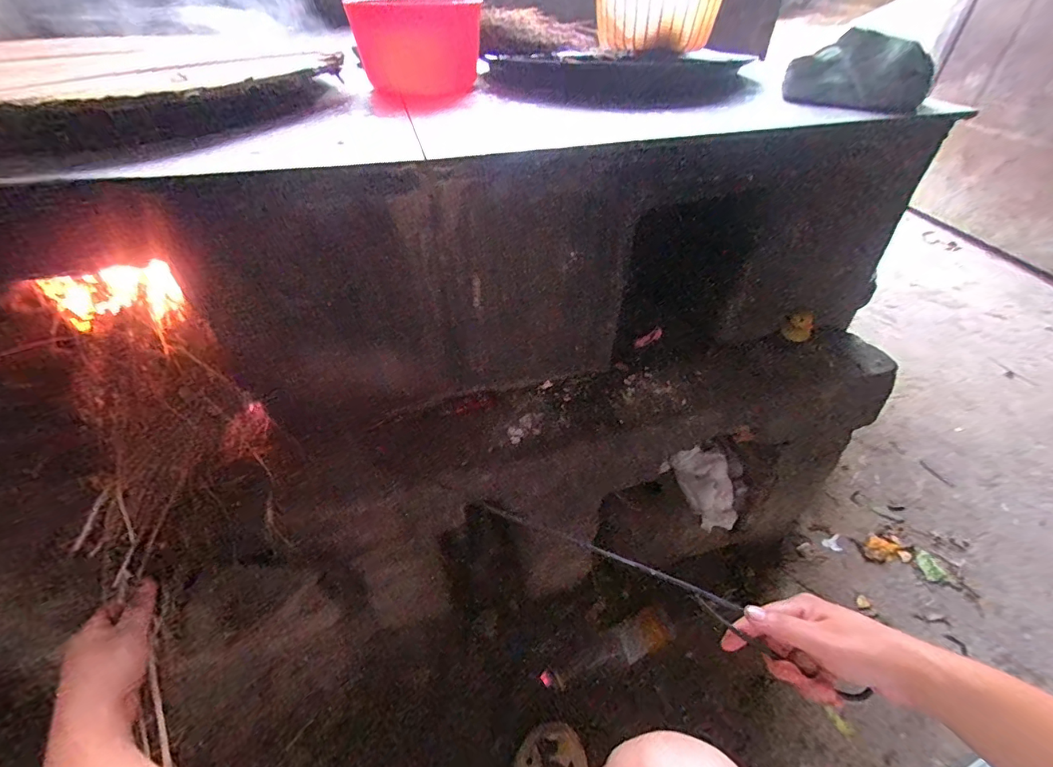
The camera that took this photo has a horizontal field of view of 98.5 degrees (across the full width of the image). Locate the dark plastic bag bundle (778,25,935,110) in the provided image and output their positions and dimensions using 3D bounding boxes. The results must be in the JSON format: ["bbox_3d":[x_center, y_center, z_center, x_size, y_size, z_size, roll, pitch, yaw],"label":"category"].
[{"bbox_3d":[0.411,-0.383,0.566,0.042,0.077,0.143,-14,44,-15],"label":"dark plastic bag bundle"}]

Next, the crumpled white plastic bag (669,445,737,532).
[{"bbox_3d":[0.327,0.183,0.816,0.087,0.016,0.154,-27,87,7],"label":"crumpled white plastic bag"}]

